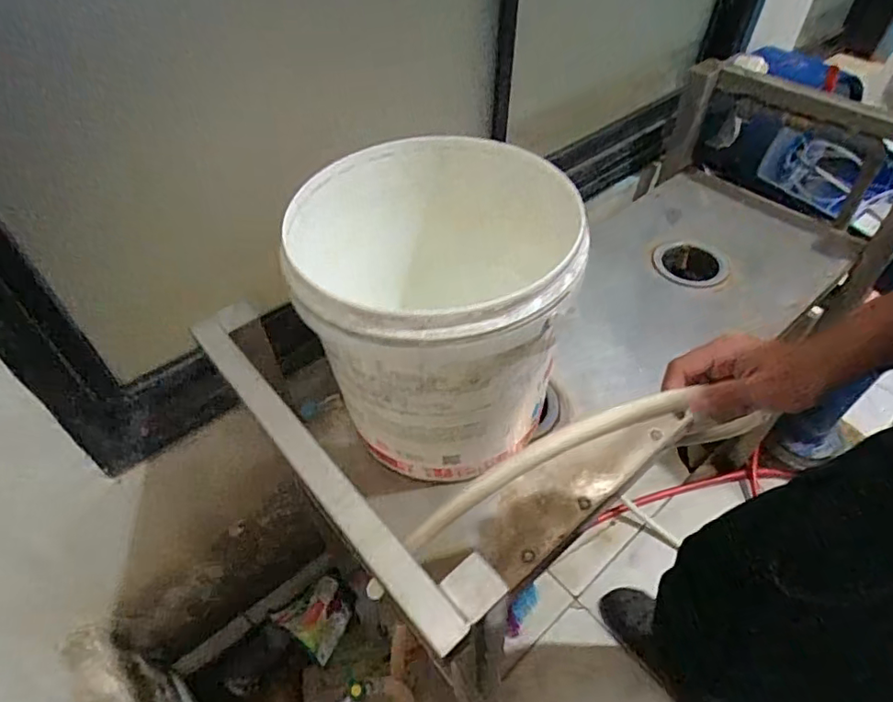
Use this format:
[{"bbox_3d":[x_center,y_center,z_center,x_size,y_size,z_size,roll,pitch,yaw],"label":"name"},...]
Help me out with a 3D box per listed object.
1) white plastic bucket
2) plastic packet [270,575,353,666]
[{"bbox_3d":[-0.014,-0.051,0.679,0.298,0.308,0.332,9,50,8],"label":"white plastic bucket"},{"bbox_3d":[-0.286,0.591,1.243,0.150,0.040,0.139,36,59,10],"label":"plastic packet"}]

